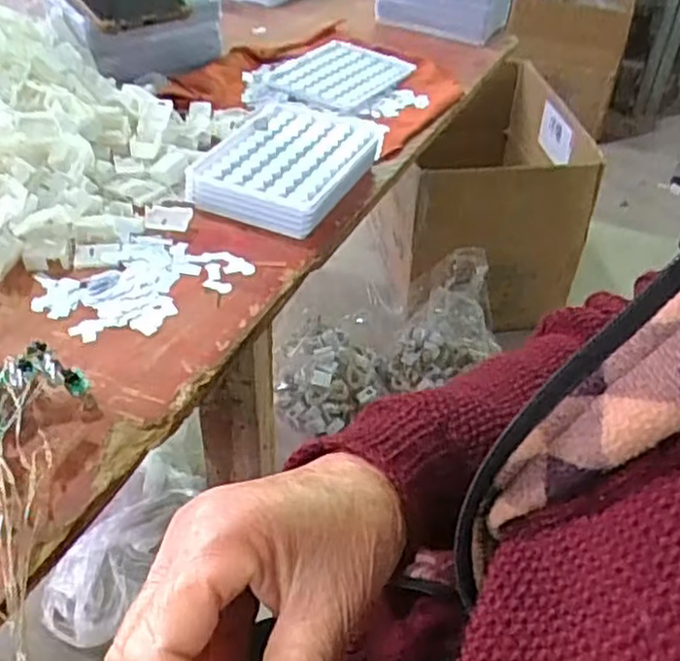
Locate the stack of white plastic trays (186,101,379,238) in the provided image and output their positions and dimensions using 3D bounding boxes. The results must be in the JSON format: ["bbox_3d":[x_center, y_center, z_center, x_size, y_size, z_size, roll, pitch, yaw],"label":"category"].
[{"bbox_3d":[-0.036,-0.125,0.533,0.107,0.026,0.150,15,42,14],"label":"stack of white plastic trays"}]

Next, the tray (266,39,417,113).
[{"bbox_3d":[0.001,-0.247,0.694,0.105,0.009,0.143,24,44,23],"label":"tray"}]

